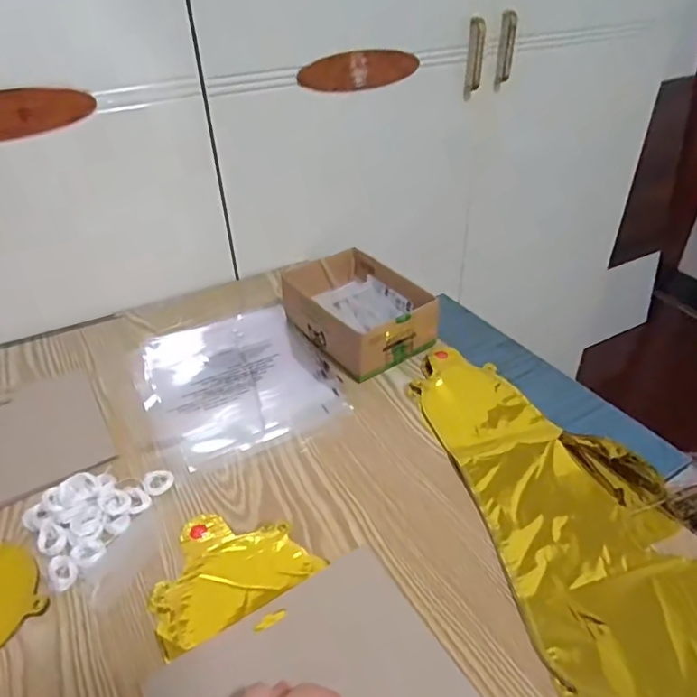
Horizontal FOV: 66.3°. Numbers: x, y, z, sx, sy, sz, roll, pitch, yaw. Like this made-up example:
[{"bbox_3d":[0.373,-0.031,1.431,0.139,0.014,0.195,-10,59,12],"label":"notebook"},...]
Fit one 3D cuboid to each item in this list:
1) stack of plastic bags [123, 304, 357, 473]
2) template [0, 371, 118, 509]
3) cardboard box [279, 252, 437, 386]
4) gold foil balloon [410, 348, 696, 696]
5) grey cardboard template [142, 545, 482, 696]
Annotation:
[{"bbox_3d":[-0.135,0.032,0.635,0.209,0.006,0.243,-19,40,-21],"label":"stack of plastic bags"},{"bbox_3d":[-0.357,0.097,0.559,0.181,0.006,0.182,-20,42,-25],"label":"template"},{"bbox_3d":[0.011,-0.050,0.683,0.126,0.066,0.181,-26,42,-28],"label":"cardboard box"},{"bbox_3d":[0.209,0.132,0.476,0.199,0.015,0.433,-10,37,-10],"label":"gold foil balloon"},{"bbox_3d":[-0.020,0.243,0.360,0.189,0.010,0.162,-21,42,-26],"label":"grey cardboard template"}]

